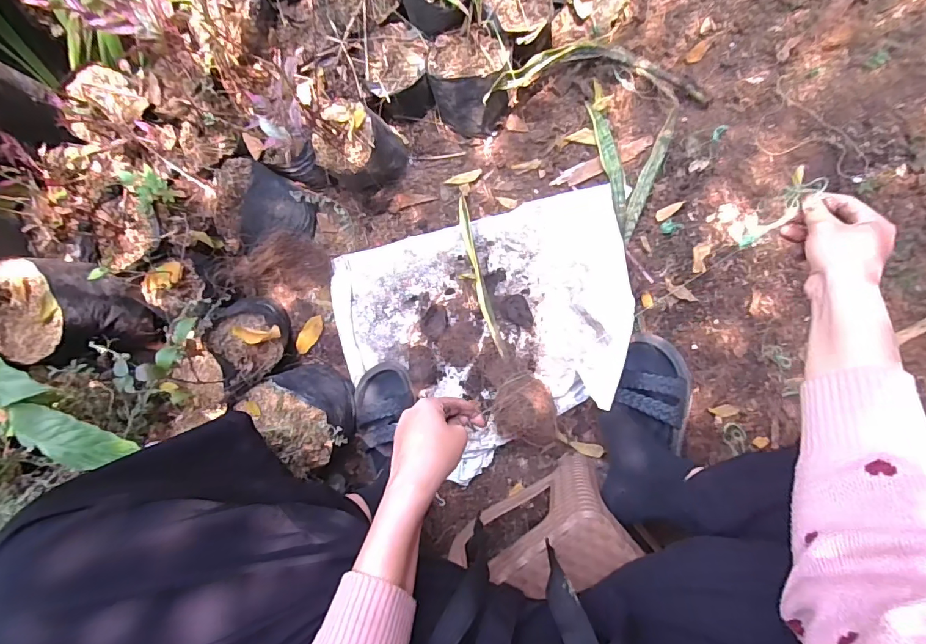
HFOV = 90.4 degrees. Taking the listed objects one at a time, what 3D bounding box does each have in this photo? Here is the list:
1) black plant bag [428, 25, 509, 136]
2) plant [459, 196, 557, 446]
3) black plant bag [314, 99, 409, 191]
[{"bbox_3d":[0.009,-0.352,0.690,0.113,0.115,0.102,2,85,2],"label":"black plant bag"},{"bbox_3d":[0.054,-0.001,0.725,0.087,0.065,0.387,-16,75,1],"label":"plant"},{"bbox_3d":[-0.156,-0.262,0.704,0.117,0.111,0.107,12,85,3],"label":"black plant bag"}]

